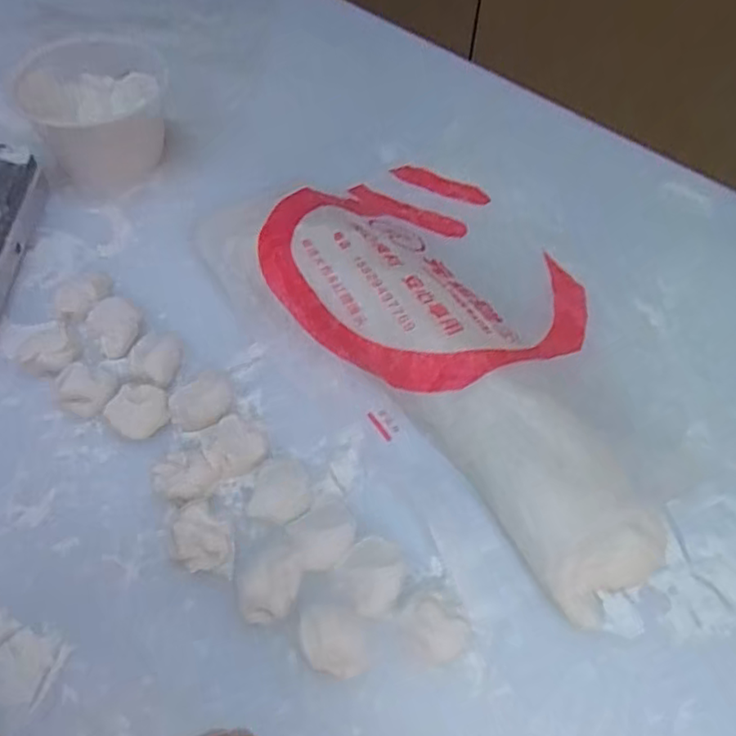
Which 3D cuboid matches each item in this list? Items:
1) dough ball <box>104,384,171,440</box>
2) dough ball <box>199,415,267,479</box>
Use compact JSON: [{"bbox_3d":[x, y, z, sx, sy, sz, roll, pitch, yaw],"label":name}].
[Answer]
[{"bbox_3d":[-0.167,0.033,0.475,0.035,0.022,0.039,38,62,21],"label":"dough ball"},{"bbox_3d":[-0.096,0.053,0.465,0.041,0.018,0.041,1,56,-2],"label":"dough ball"}]

